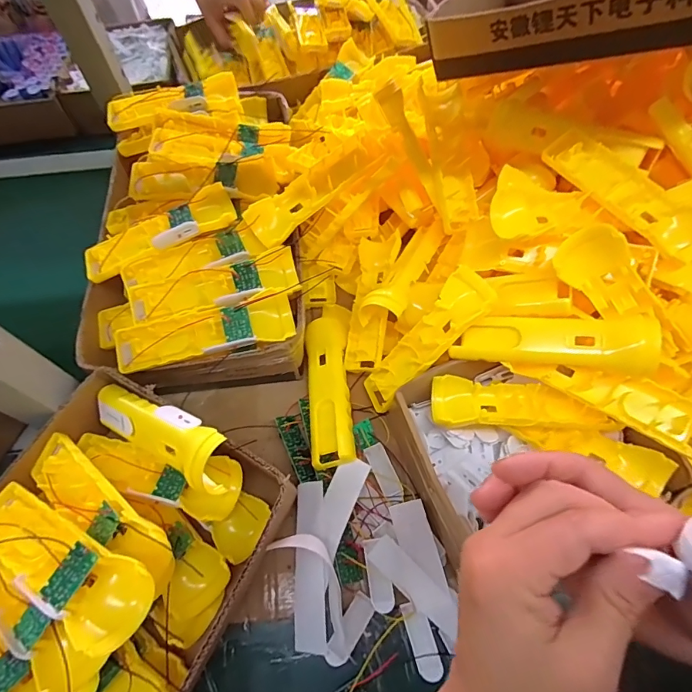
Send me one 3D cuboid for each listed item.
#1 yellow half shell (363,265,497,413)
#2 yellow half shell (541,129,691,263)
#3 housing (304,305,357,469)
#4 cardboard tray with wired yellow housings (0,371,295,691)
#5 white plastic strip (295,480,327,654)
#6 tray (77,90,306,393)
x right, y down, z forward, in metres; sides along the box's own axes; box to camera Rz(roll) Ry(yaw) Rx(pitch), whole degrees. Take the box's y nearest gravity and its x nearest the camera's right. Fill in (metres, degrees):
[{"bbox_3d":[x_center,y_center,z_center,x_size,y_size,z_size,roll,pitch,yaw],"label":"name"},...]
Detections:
[{"bbox_3d":[0.077,-0.002,0.426,0.165,0.031,0.046,-49,64,22],"label":"yellow half shell"},{"bbox_3d":[0.264,-0.148,0.397,0.049,0.018,0.165,-30,65,-14],"label":"yellow half shell"},{"bbox_3d":[-0.018,0.031,0.447,0.049,0.027,0.188,-2,61,0],"label":"housing"},{"bbox_3d":[-0.229,0.234,0.314,0.222,0.134,0.404,24,65,14],"label":"cardboard tray with wired yellow housings"},{"bbox_3d":[-0.031,0.192,0.378,0.031,0.007,0.134,-12,71,26],"label":"white plastic strip"},{"bbox_3d":[-0.169,-0.124,0.486,0.224,0.099,0.350,-5,61,-1],"label":"tray"}]

